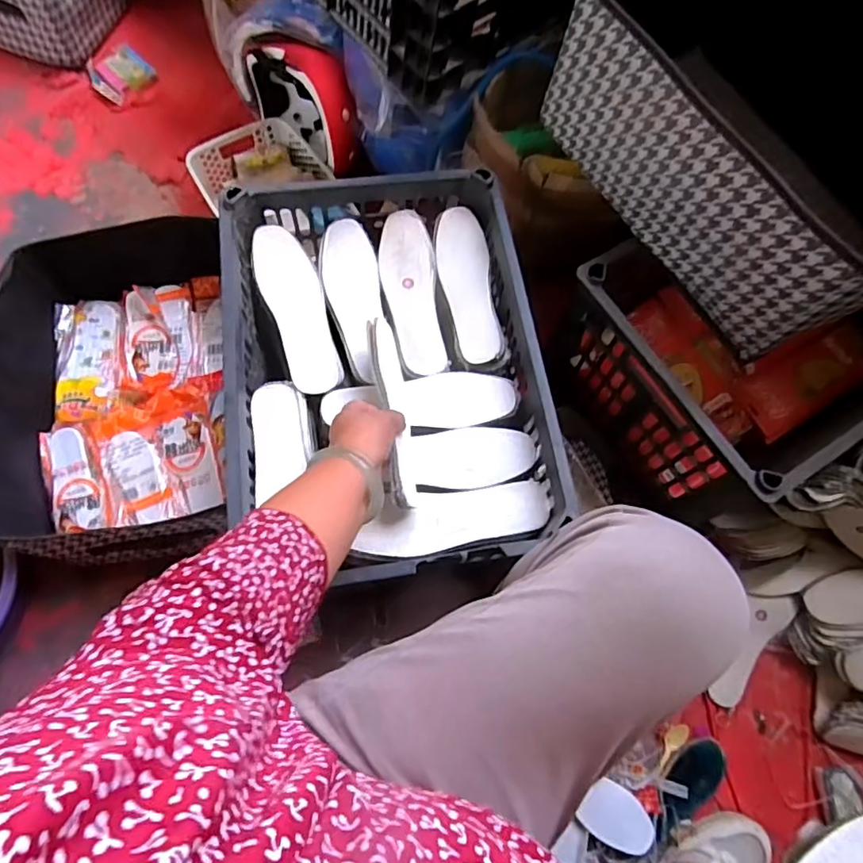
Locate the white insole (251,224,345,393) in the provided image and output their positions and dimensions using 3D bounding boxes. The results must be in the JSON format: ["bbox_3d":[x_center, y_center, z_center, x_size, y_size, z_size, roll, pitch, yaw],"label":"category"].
[{"bbox_3d":[-0.164,-0.153,0.691,0.071,0.014,0.233,-16,73,-18],"label":"white insole"}]

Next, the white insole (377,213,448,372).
[{"bbox_3d":[-0.026,-0.179,0.713,0.069,0.019,0.228,-6,70,-5],"label":"white insole"}]

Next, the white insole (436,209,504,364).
[{"bbox_3d":[0.045,-0.191,0.718,0.063,0.018,0.222,-5,70,-4],"label":"white insole"}]

